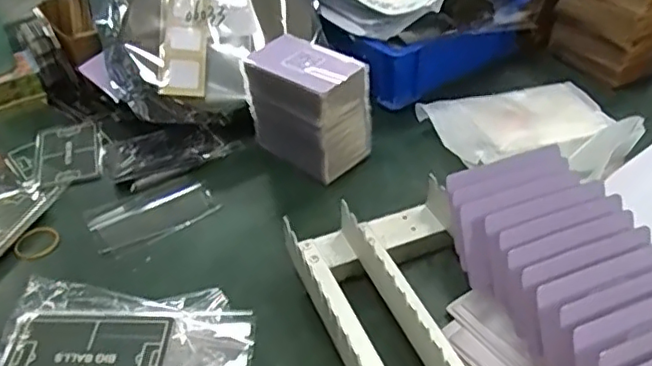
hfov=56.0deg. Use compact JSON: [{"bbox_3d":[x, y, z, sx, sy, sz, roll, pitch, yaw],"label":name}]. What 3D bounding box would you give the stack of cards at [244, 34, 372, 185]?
[{"bbox_3d":[-0.017,-0.062,0.512,0.091,0.095,0.061,28,48,31],"label":"stack of cards"}]

